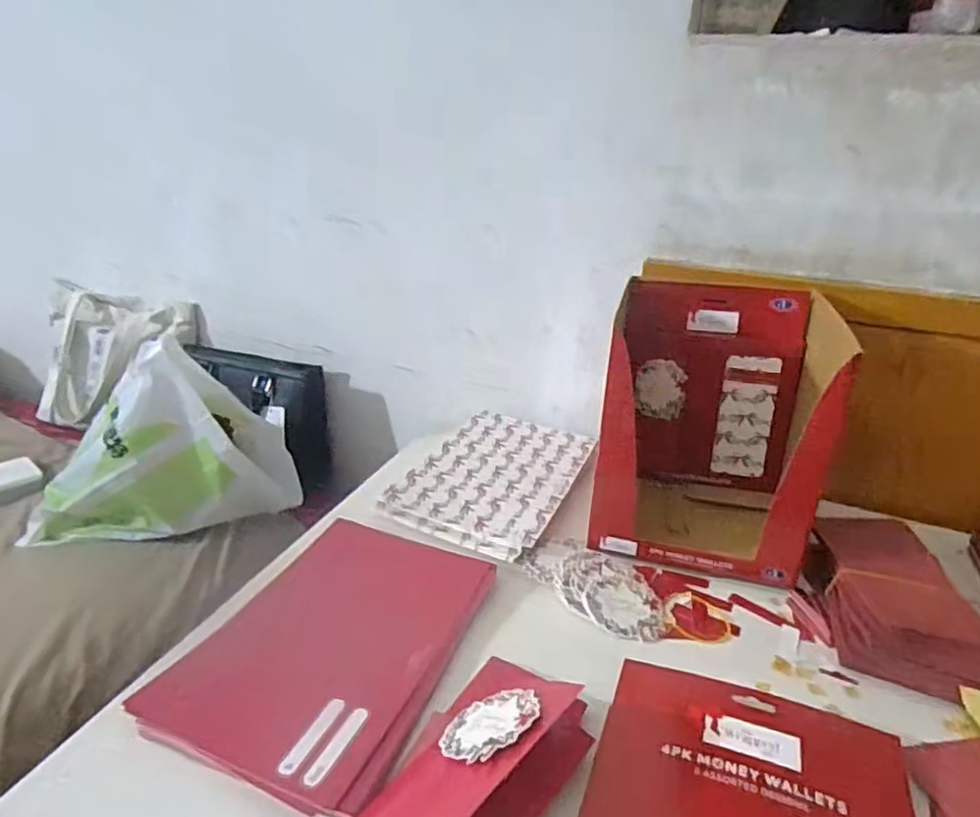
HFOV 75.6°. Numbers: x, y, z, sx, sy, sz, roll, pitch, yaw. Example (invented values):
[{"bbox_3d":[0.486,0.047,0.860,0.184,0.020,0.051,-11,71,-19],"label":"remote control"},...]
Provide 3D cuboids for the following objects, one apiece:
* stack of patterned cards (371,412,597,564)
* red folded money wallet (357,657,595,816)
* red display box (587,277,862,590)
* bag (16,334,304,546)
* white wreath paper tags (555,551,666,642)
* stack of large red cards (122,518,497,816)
[{"bbox_3d":[0.008,0.079,0.755,0.178,0.026,0.269,12,24,20],"label":"stack of patterned cards"},{"bbox_3d":[-0.008,0.220,0.404,0.096,0.043,0.187,17,26,30],"label":"red folded money wallet"},{"bbox_3d":[0.234,0.015,0.671,0.206,0.244,0.213,10,23,15],"label":"red display box"},{"bbox_3d":[-0.423,0.042,0.818,0.327,0.230,0.141,-9,26,-29],"label":"bag"},{"bbox_3d":[0.112,0.170,0.585,0.108,0.012,0.080,19,27,33],"label":"white wreath paper tags"},{"bbox_3d":[-0.123,0.182,0.519,0.184,0.010,0.264,11,24,18],"label":"stack of large red cards"}]

